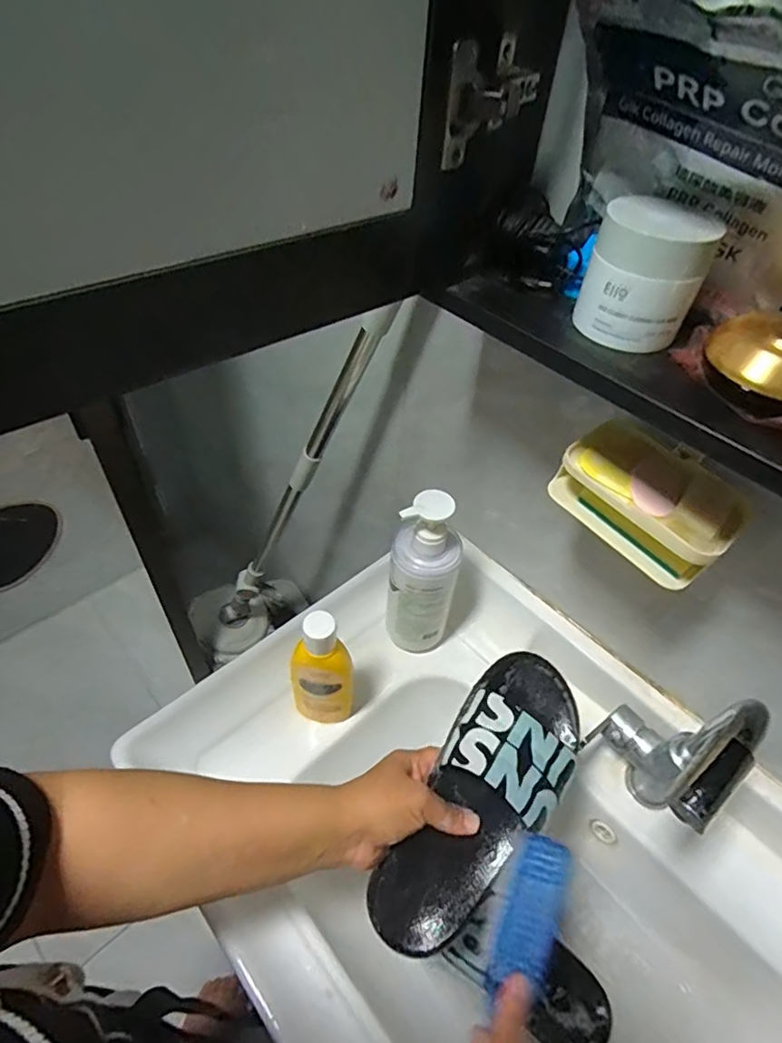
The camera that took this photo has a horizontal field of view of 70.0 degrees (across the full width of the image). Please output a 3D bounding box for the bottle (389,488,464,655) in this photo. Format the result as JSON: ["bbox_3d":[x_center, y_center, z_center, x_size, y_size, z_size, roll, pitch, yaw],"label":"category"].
[{"bbox_3d":[0.035,0.071,0.635,0.072,0.245,0.060,9,48,4],"label":"bottle"}]

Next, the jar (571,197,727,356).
[{"bbox_3d":[0.164,-0.160,0.365,0.068,0.071,0.065,2,48,-2],"label":"jar"}]

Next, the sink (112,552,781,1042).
[{"bbox_3d":[0.158,0.391,0.545,0.468,0.165,0.809,-34,59,-30],"label":"sink"}]

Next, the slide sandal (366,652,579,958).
[{"bbox_3d":[0.070,0.218,0.440,0.097,0.073,0.241,30,76,21],"label":"slide sandal"}]

